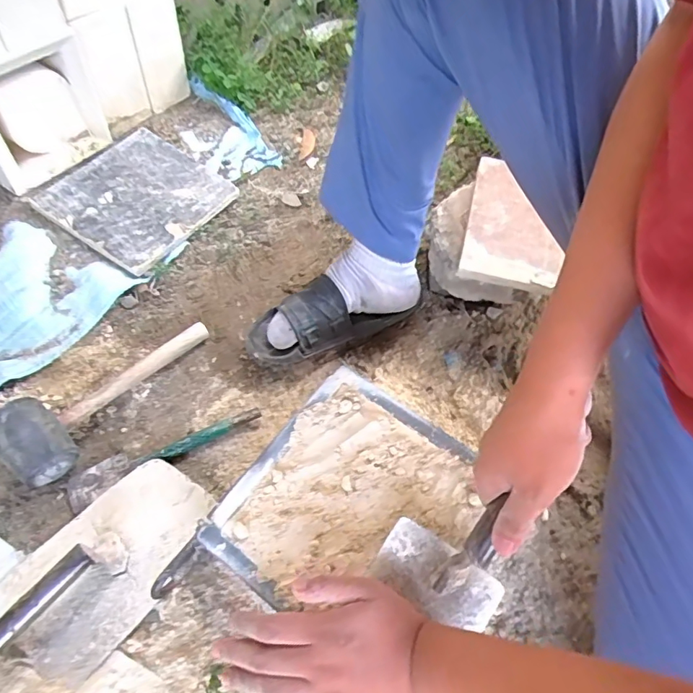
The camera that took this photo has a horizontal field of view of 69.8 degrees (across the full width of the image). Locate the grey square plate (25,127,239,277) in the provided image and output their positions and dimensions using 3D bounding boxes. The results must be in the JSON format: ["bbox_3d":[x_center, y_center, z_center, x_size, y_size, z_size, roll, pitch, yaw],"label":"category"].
[{"bbox_3d":[-0.361,-0.265,0.857,0.247,0.015,0.255,35,61,8],"label":"grey square plate"}]

